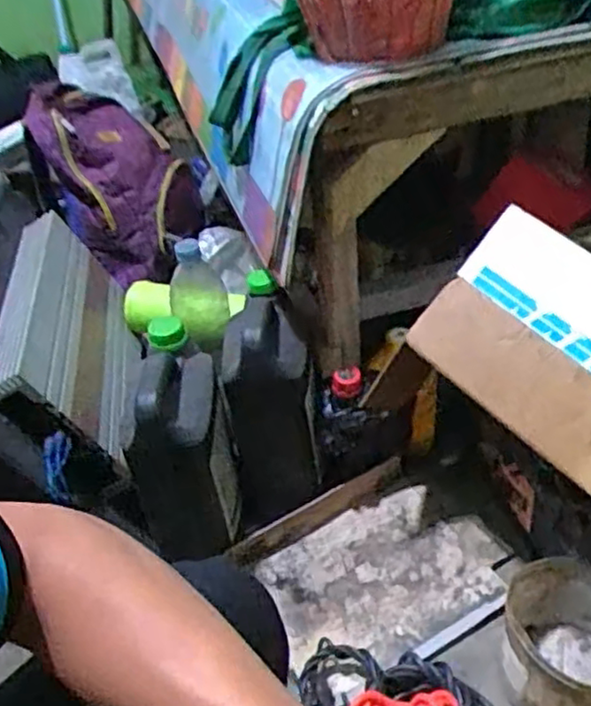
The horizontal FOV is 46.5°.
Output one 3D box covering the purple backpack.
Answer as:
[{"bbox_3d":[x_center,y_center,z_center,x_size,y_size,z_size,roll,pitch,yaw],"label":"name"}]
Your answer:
[{"bbox_3d":[-0.360,-0.355,1.401,0.262,0.315,0.331,-20,41,-14],"label":"purple backpack"}]

